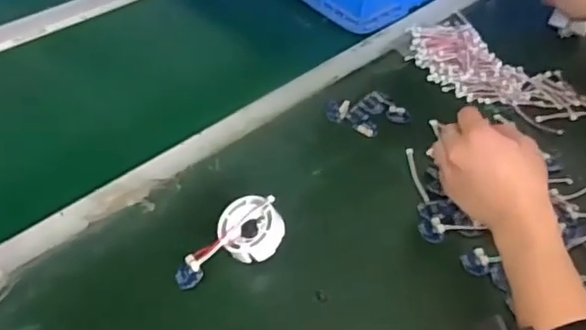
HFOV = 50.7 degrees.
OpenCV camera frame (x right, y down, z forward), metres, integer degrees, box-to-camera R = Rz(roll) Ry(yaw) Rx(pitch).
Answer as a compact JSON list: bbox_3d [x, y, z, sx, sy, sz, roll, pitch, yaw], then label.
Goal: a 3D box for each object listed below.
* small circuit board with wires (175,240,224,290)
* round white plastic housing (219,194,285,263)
[{"bbox_3d":[-0.081,0.084,0.534,0.025,0.010,0.051,35,76,29],"label":"small circuit board with wires"},{"bbox_3d":[-0.037,0.057,0.554,0.055,0.020,0.058,-26,62,4],"label":"round white plastic housing"}]

